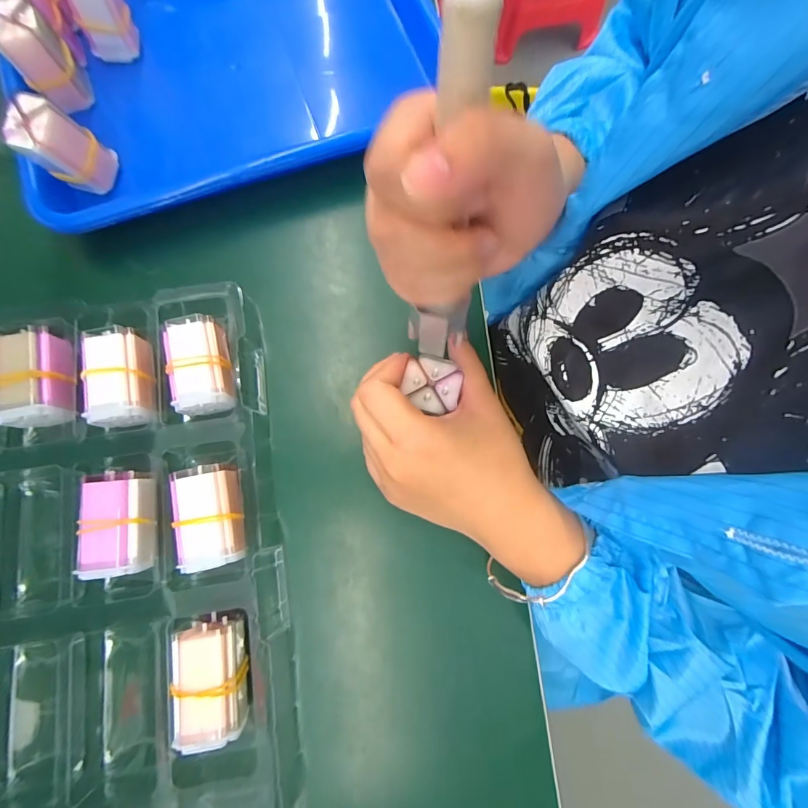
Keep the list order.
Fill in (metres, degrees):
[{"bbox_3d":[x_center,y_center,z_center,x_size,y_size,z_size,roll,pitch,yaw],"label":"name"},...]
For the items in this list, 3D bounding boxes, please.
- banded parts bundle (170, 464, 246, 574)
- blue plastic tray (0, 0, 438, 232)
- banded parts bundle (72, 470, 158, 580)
[{"bbox_3d":[-0.118,0.069,0.258,0.037,0.031,0.059,-12,78,-3],"label":"banded parts bundle"},{"bbox_3d":[-0.136,-0.275,0.334,0.328,0.036,0.240,-22,79,-5],"label":"blue plastic tray"},{"bbox_3d":[-0.172,0.072,0.257,0.034,0.033,0.059,-5,78,-2],"label":"banded parts bundle"}]

